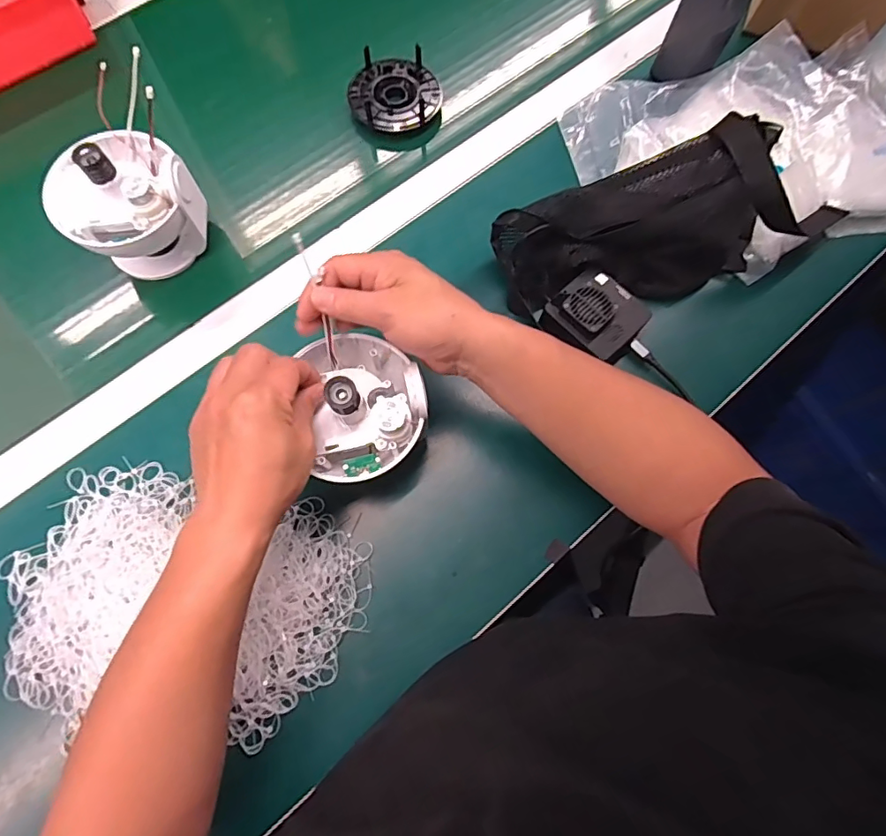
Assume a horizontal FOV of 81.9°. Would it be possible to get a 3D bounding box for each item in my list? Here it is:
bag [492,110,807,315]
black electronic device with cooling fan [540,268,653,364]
[{"bbox_3d":[0.190,-0.180,0.480,0.270,0.100,0.115,-19,75,-7],"label":"bag"},{"bbox_3d":[0.144,-0.094,0.480,0.073,0.043,0.080,-41,79,-13],"label":"black electronic device with cooling fan"}]

